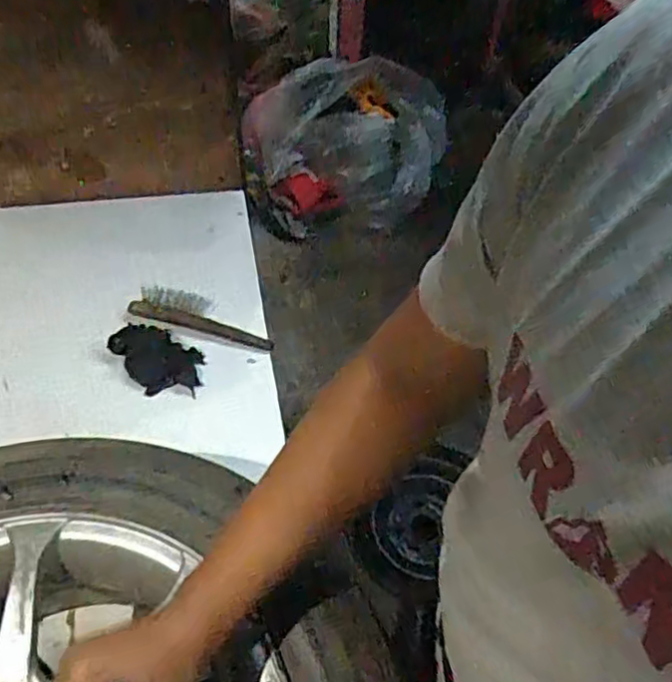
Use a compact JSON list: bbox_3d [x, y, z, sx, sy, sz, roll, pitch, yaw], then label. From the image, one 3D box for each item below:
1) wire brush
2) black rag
[{"bbox_3d":[-0.183,-0.035,0.911,0.195,0.030,0.074,10,51,3],"label":"wire brush"},{"bbox_3d":[-0.238,0.023,0.852,0.120,0.032,0.088,-1,52,1],"label":"black rag"}]

